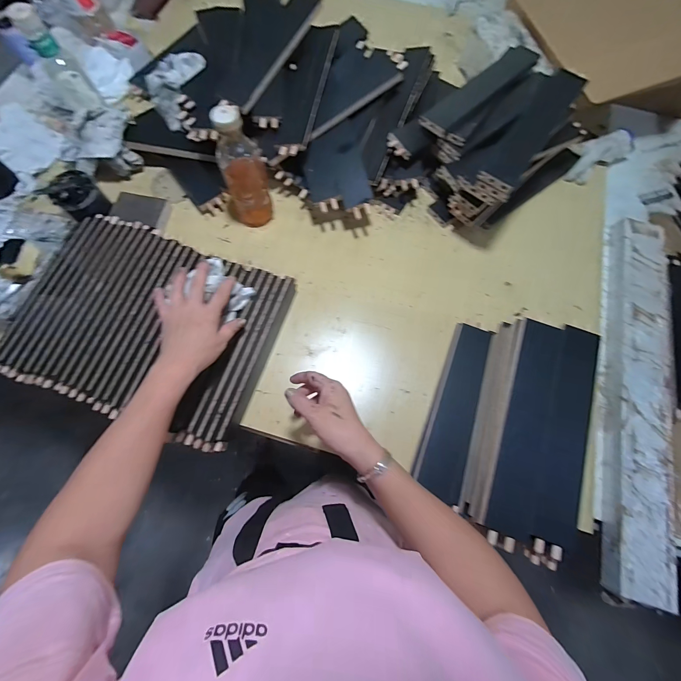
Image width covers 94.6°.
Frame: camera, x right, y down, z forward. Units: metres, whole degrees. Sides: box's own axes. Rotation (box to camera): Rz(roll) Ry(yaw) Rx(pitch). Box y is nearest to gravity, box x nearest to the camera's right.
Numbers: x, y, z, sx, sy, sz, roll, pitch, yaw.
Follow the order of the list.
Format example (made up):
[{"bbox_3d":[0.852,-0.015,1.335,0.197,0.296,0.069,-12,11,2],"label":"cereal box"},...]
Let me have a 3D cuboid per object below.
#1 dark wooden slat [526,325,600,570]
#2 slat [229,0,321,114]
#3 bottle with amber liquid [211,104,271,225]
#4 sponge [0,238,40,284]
[{"bbox_3d":[0.298,0.127,0.420,0.054,0.023,0.309,19,73,6],"label":"dark wooden slat"},{"bbox_3d":[-0.128,-0.545,0.588,0.068,0.013,0.283,24,79,12],"label":"slat"},{"bbox_3d":[-0.173,-0.290,0.551,0.089,0.206,0.072,-21,75,-6],"label":"bottle with amber liquid"},{"bbox_3d":[-0.528,-0.131,0.515,0.040,0.028,0.070,8,74,2],"label":"sponge"}]

